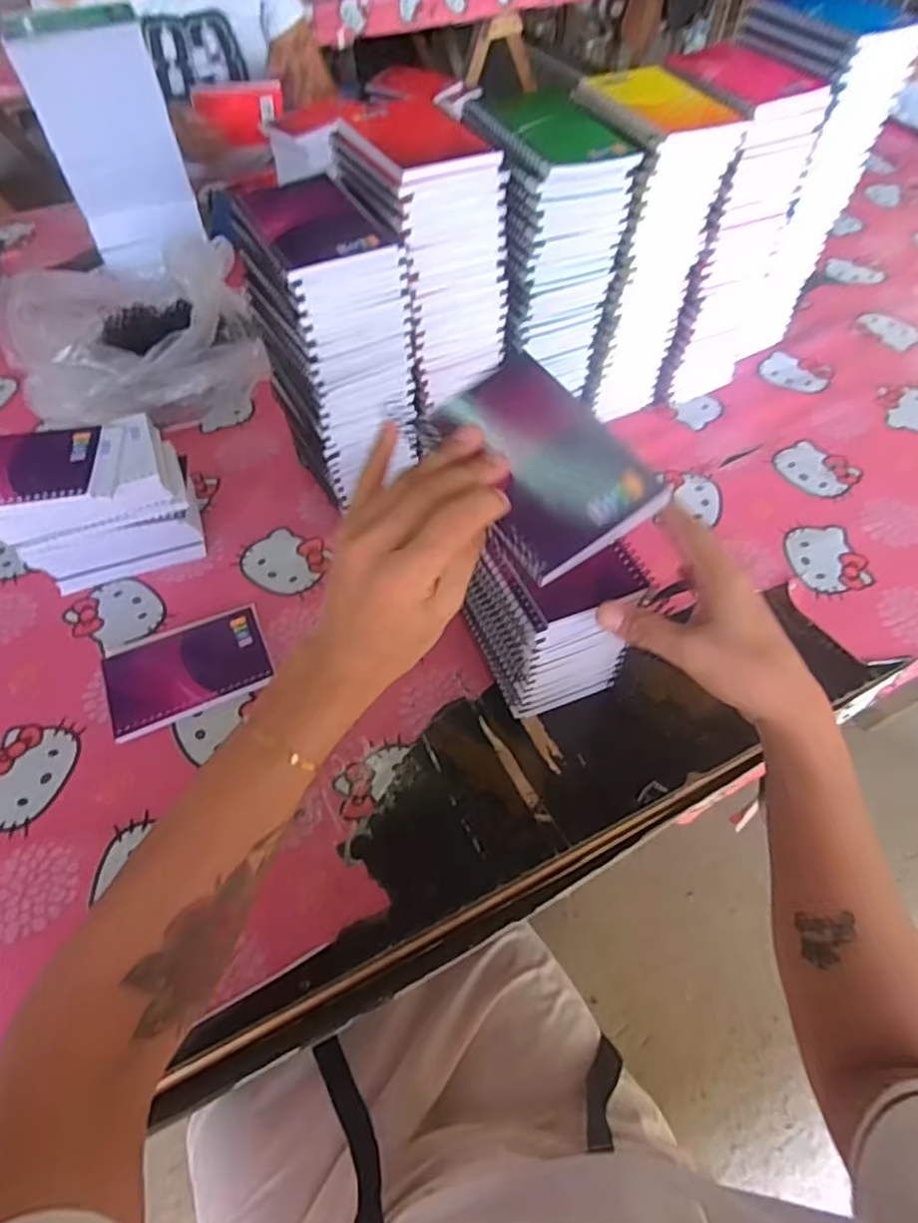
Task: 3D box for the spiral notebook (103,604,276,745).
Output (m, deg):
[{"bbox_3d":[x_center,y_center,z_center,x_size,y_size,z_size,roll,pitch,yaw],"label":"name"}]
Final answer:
[{"bbox_3d":[-0.224,0.048,0.537,0.128,0.016,0.080,-21,58,-14],"label":"spiral notebook"}]

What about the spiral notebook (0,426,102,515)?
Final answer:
[{"bbox_3d":[-0.339,-0.106,0.487,0.122,0.015,0.074,-10,55,-7],"label":"spiral notebook"}]

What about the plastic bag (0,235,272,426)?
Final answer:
[{"bbox_3d":[-0.368,-0.311,0.716,0.261,0.112,0.225,30,60,19],"label":"plastic bag"}]

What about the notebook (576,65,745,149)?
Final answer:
[{"bbox_3d":[0.159,-0.415,0.525,0.093,0.012,0.117,-25,59,-17],"label":"notebook"}]

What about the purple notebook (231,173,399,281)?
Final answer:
[{"bbox_3d":[-0.106,-0.287,0.473,0.087,0.011,0.123,-25,59,-17],"label":"purple notebook"}]

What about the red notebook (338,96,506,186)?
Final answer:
[{"bbox_3d":[-0.036,-0.356,0.483,0.079,0.011,0.127,-25,59,-17],"label":"red notebook"}]

